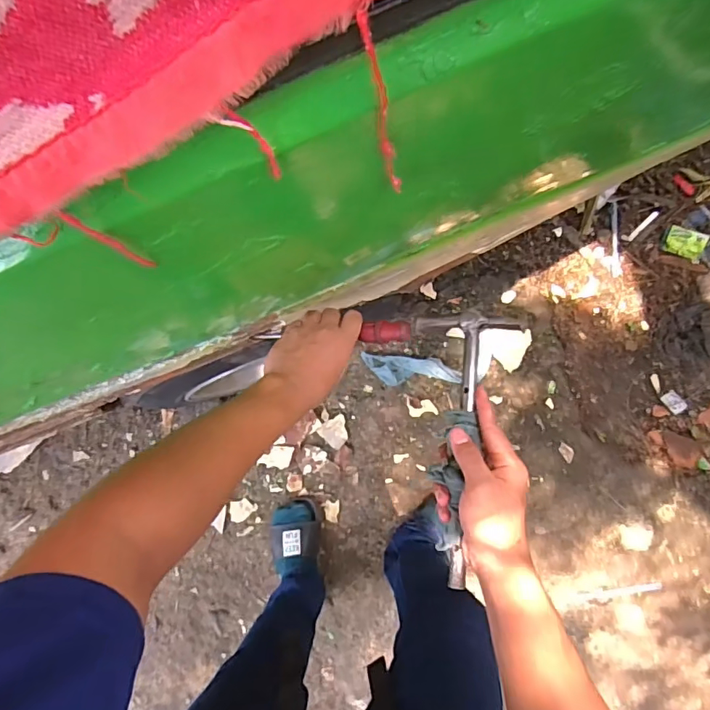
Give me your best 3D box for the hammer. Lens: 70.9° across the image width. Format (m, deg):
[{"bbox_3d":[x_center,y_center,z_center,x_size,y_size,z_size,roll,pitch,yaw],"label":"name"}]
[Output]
[{"bbox_3d":[0.097,0.083,0.465,0.098,0.028,0.249,5,81,8],"label":"hammer"}]

